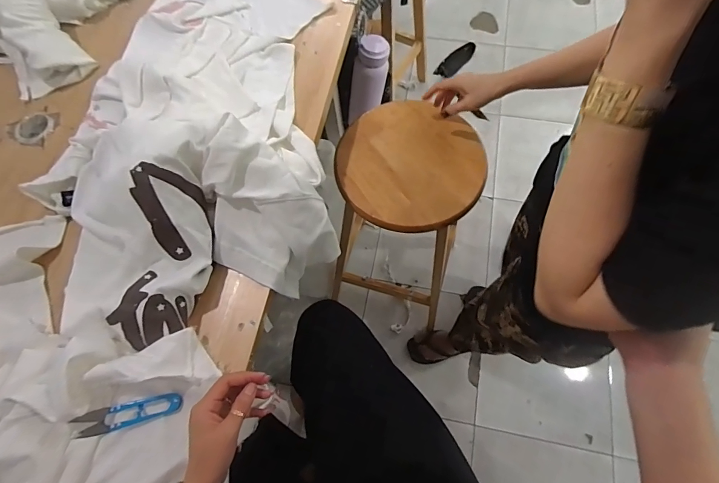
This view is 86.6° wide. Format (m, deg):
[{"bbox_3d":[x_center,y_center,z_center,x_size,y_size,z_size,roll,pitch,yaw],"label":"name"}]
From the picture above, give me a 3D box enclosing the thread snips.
[{"bbox_3d":[-0.282,0.212,0.469,0.117,0.018,0.029,-10,67,-16],"label":"thread snips"}]

